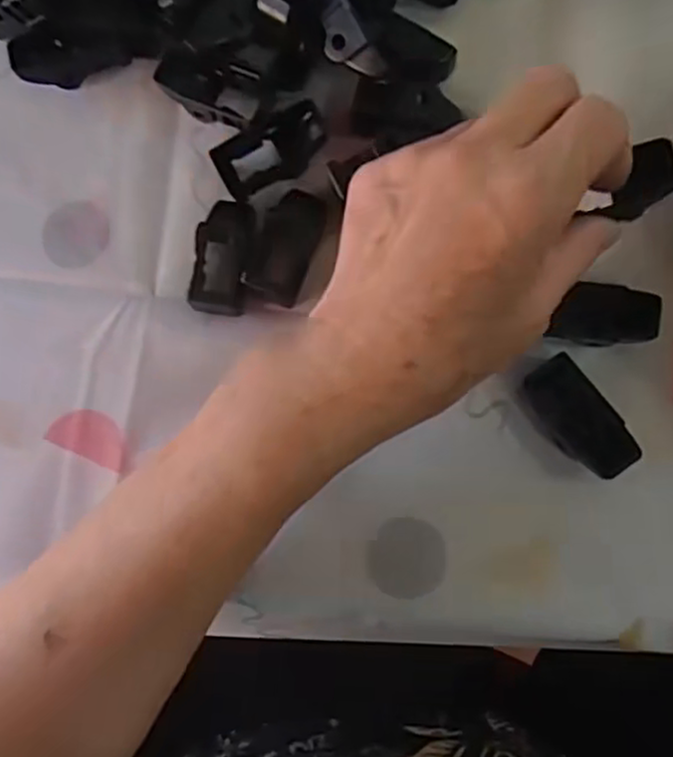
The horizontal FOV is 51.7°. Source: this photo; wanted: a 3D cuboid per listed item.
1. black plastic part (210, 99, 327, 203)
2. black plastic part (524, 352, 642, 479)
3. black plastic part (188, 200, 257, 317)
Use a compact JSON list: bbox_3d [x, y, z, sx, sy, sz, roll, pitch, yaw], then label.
[{"bbox_3d":[-0.028,-0.100,0.304,0.050,0.016,0.026,-31,82,2],"label":"black plastic part"},{"bbox_3d":[0.096,0.017,0.278,0.024,0.016,0.049,-36,82,2],"label":"black plastic part"},{"bbox_3d":[-0.048,-0.053,0.300,0.023,0.014,0.050,7,85,7],"label":"black plastic part"}]

